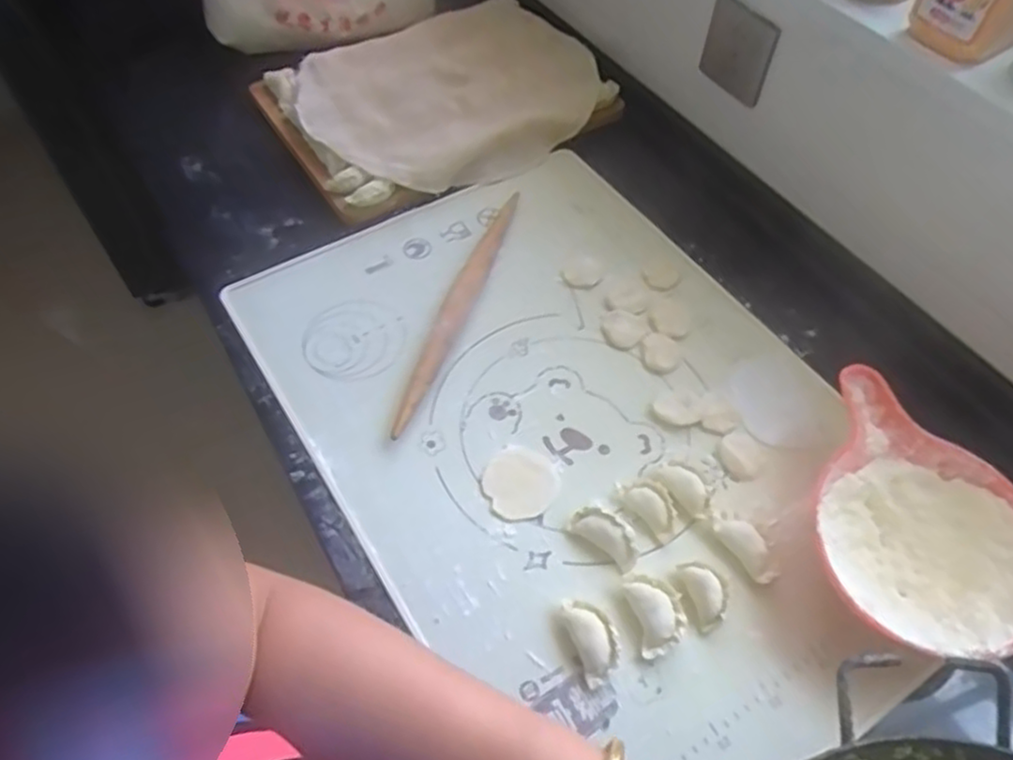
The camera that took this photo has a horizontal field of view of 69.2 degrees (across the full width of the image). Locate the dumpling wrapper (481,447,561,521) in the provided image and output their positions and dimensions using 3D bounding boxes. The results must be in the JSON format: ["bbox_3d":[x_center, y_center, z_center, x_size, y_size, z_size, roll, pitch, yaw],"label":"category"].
[{"bbox_3d":[0.012,0.088,0.632,0.064,0.004,0.068,0,49,0],"label":"dumpling wrapper"}]

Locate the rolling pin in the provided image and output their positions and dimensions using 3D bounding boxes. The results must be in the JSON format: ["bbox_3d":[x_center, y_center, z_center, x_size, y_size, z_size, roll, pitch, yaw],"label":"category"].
[{"bbox_3d":[-0.043,-0.087,0.738,0.025,0.027,0.342,15,56,11],"label":"rolling pin"}]

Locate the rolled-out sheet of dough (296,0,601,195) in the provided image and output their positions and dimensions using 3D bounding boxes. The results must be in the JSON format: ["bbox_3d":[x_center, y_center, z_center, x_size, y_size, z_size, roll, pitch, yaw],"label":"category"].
[{"bbox_3d":[-0.057,-0.357,0.919,0.369,0.028,0.240,-28,72,-20],"label":"rolled-out sheet of dough"}]

